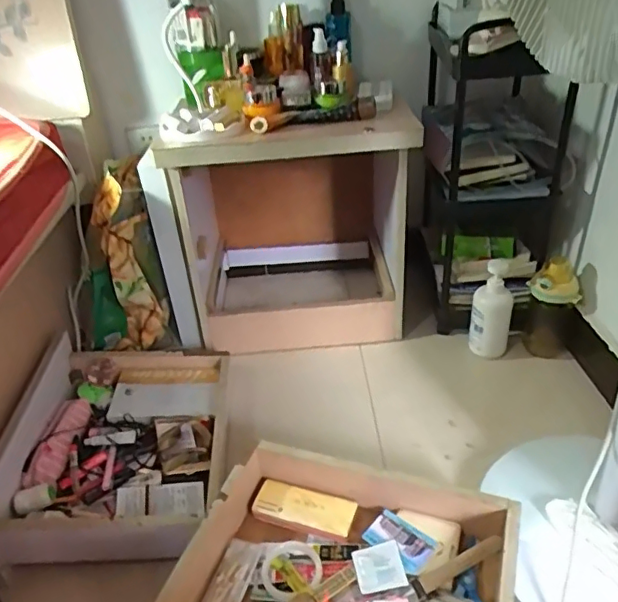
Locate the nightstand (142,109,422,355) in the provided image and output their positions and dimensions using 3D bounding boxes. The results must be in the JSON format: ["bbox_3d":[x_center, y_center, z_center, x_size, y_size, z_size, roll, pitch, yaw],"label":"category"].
[{"bbox_3d":[-0.060,-0.175,1.247,0.468,0.517,0.447,-5,33,-1],"label":"nightstand"}]

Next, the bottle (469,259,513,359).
[{"bbox_3d":[0.356,0.020,1.090,0.072,0.185,0.068,8,35,18],"label":"bottle"}]

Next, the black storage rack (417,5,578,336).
[{"bbox_3d":[0.364,-0.258,1.139,0.271,0.543,0.335,4,34,13],"label":"black storage rack"}]

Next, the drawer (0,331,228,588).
[{"bbox_3d":[-0.305,0.207,0.899,0.323,0.114,0.410,-5,33,-2],"label":"drawer"}]

